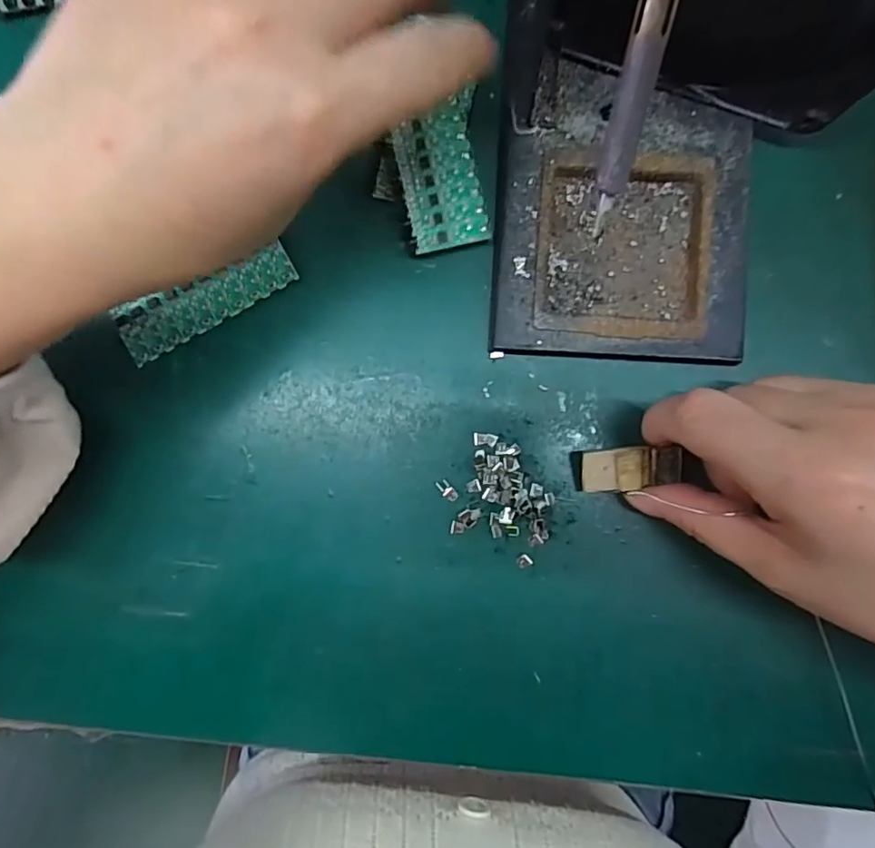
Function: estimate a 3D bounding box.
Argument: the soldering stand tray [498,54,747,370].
[{"bbox_3d":[0.076,-0.088,0.224,0.101,0.012,0.120,2,90,2],"label":"soldering stand tray"}]

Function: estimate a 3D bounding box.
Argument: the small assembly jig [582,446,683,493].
[{"bbox_3d":[0.079,0.018,0.218,0.039,0.007,0.018,-3,91,8],"label":"small assembly jig"}]

